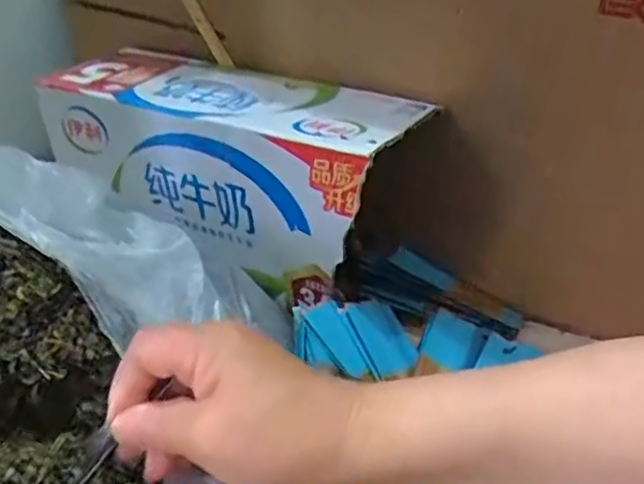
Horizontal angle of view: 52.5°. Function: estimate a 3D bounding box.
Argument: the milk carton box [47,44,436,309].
[{"bbox_3d":[-0.085,-0.073,0.577,0.340,0.140,0.110,20,36,28],"label":"milk carton box"}]

